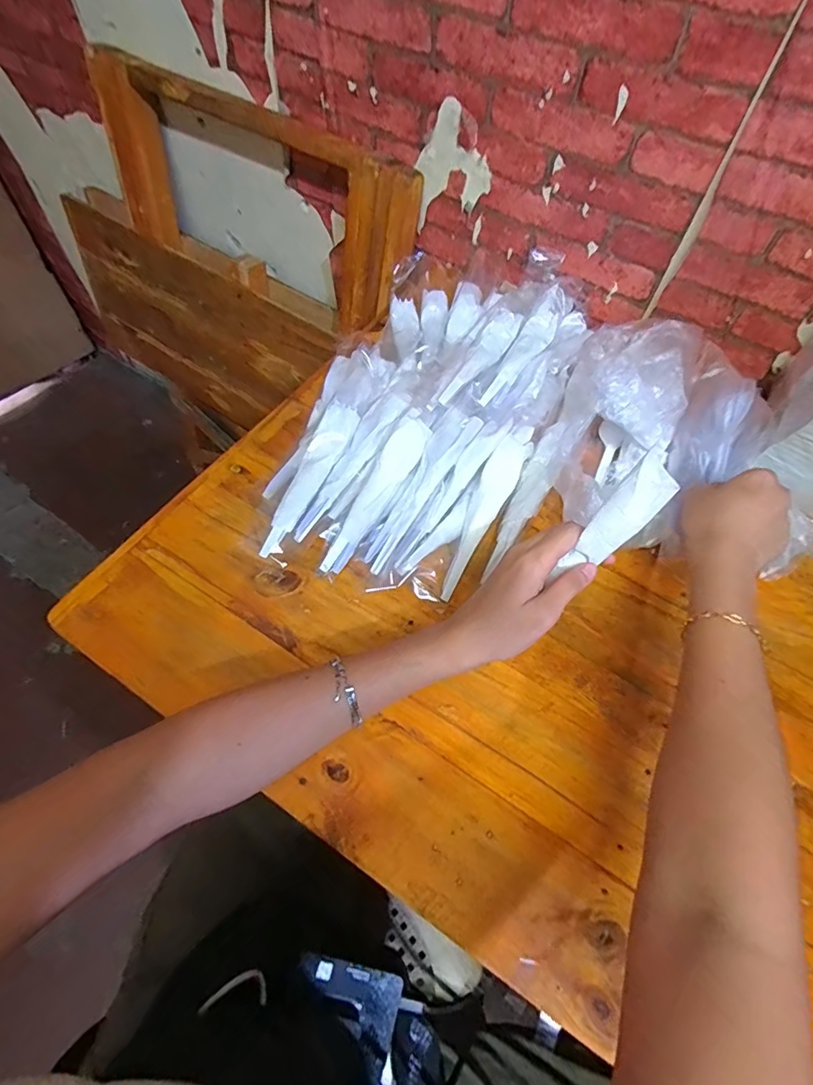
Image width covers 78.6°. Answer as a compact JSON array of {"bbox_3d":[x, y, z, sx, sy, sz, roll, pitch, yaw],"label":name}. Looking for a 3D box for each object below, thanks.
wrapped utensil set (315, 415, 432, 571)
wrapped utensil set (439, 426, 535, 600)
[{"bbox_3d":[-0.026,-0.043,0.434,0.030,0.013,0.157,28,79,12],"label":"wrapped utensil set"},{"bbox_3d":[0.069,-0.030,0.443,0.033,0.020,0.173,26,76,10],"label":"wrapped utensil set"}]

